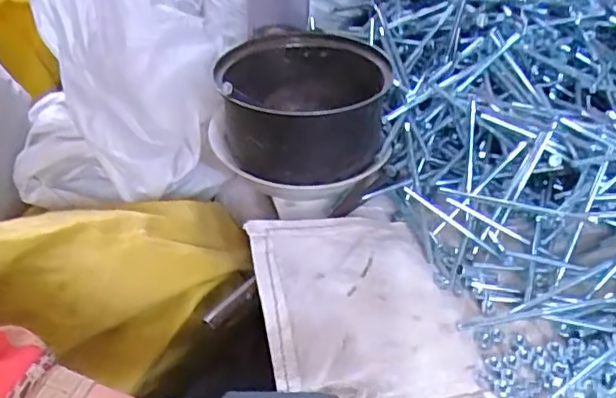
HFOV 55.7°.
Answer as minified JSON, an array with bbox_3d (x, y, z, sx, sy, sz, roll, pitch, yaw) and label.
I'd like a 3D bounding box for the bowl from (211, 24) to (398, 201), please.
[{"bbox_3d":[-0.008,-0.085,0.578,0.168,0.104,0.168,1,41,-1],"label":"bowl"}]

